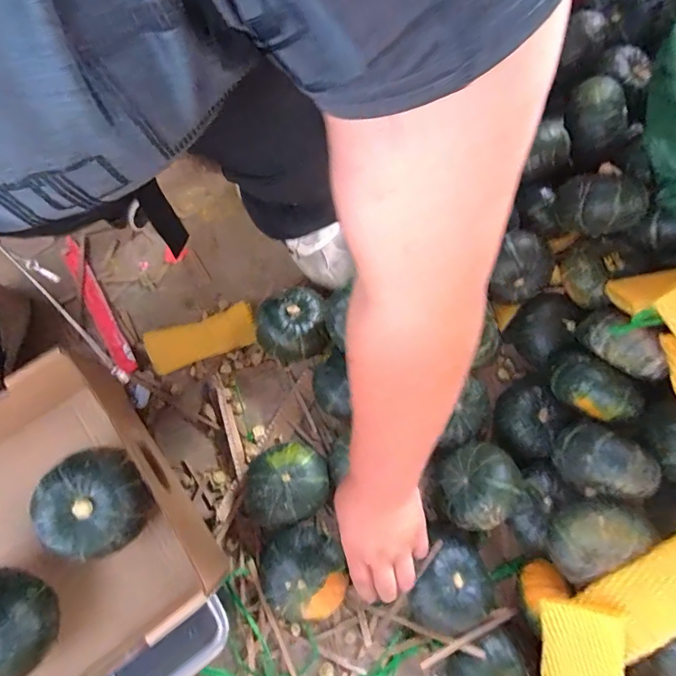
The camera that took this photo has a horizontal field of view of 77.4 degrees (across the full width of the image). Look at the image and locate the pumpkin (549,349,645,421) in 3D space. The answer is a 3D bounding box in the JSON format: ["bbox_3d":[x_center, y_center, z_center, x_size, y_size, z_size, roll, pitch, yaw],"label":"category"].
[{"bbox_3d":[0.280,0.056,0.469,0.056,0.064,0.093,-38,78,-10],"label":"pumpkin"}]

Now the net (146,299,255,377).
[{"bbox_3d":[-0.185,-0.001,0.570,0.144,0.010,0.059,-19,76,-6],"label":"net"}]

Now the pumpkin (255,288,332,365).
[{"bbox_3d":[-0.057,-0.010,0.548,0.090,0.061,0.085,0,75,-1],"label":"pumpkin"}]

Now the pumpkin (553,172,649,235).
[{"bbox_3d":[0.304,-0.158,0.492,0.085,0.055,0.066,43,78,10],"label":"pumpkin"}]

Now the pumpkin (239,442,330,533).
[{"bbox_3d":[-0.061,0.173,0.500,0.102,0.061,0.089,-23,76,-7],"label":"pumpkin"}]

